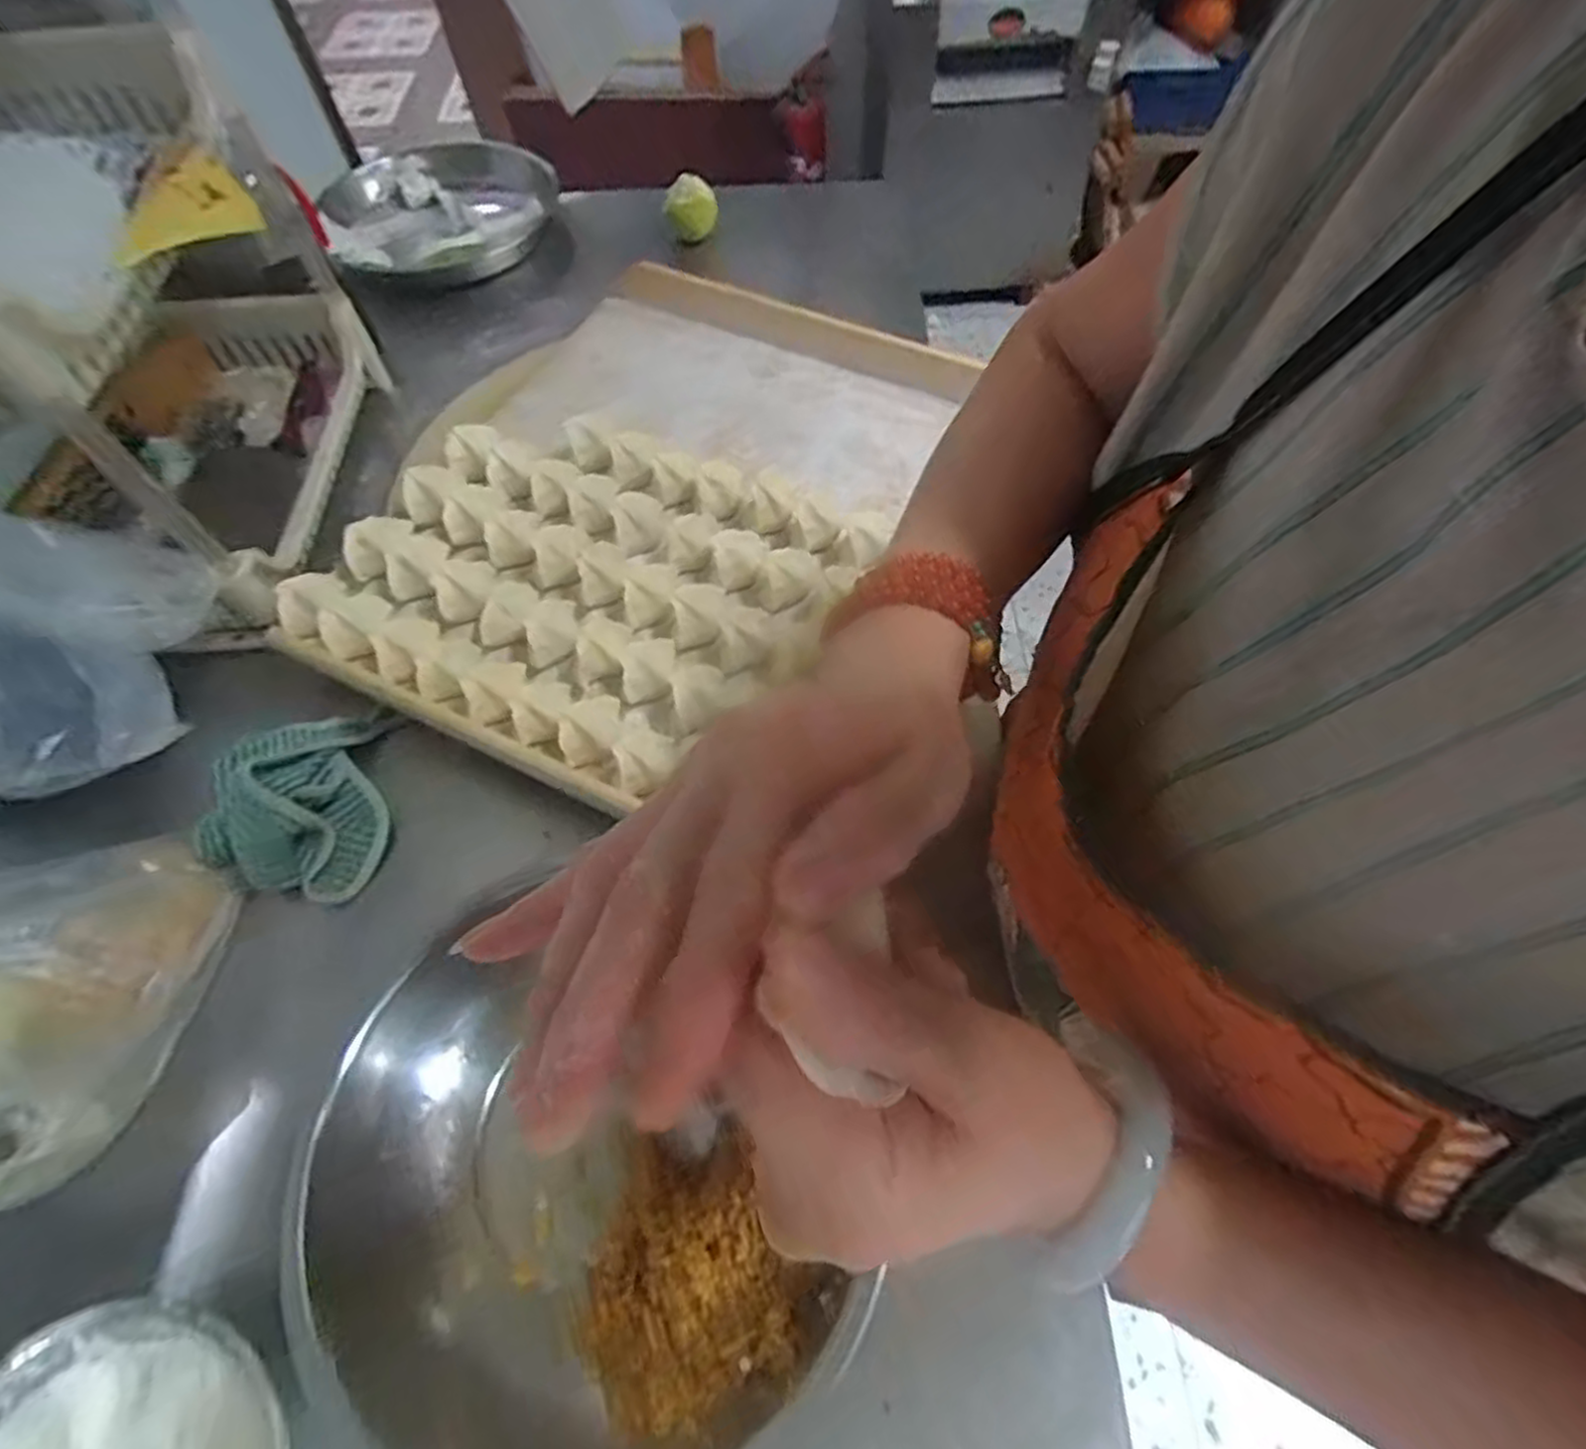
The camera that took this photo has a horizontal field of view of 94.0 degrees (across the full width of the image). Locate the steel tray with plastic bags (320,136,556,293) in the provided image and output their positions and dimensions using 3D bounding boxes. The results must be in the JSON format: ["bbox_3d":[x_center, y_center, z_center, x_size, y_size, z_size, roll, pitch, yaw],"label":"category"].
[{"bbox_3d":[-0.420,-0.623,0.910,0.286,0.058,0.273,-31,67,-17],"label":"steel tray with plastic bags"}]

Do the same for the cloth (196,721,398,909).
[{"bbox_3d":[-0.339,0.047,0.513,0.093,0.059,0.134,0,61,1],"label":"cloth"}]

